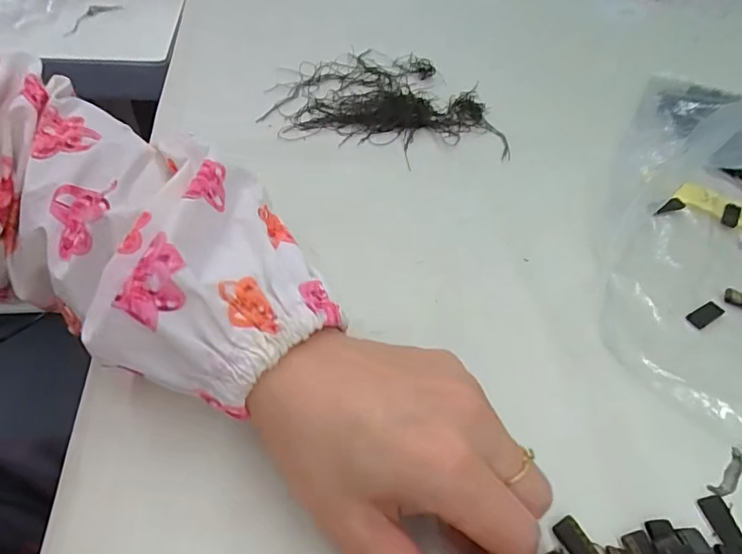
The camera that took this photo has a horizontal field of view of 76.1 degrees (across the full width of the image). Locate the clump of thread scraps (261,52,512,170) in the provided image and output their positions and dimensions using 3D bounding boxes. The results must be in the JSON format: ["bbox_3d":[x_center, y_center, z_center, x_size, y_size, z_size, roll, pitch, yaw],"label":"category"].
[{"bbox_3d":[0.020,-0.148,0.398,0.183,0.023,0.155,9,47,3],"label":"clump of thread scraps"}]

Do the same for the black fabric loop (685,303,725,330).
[{"bbox_3d":[0.202,0.022,0.284,0.026,0.004,0.010,-23,53,-24],"label":"black fabric loop"}]

